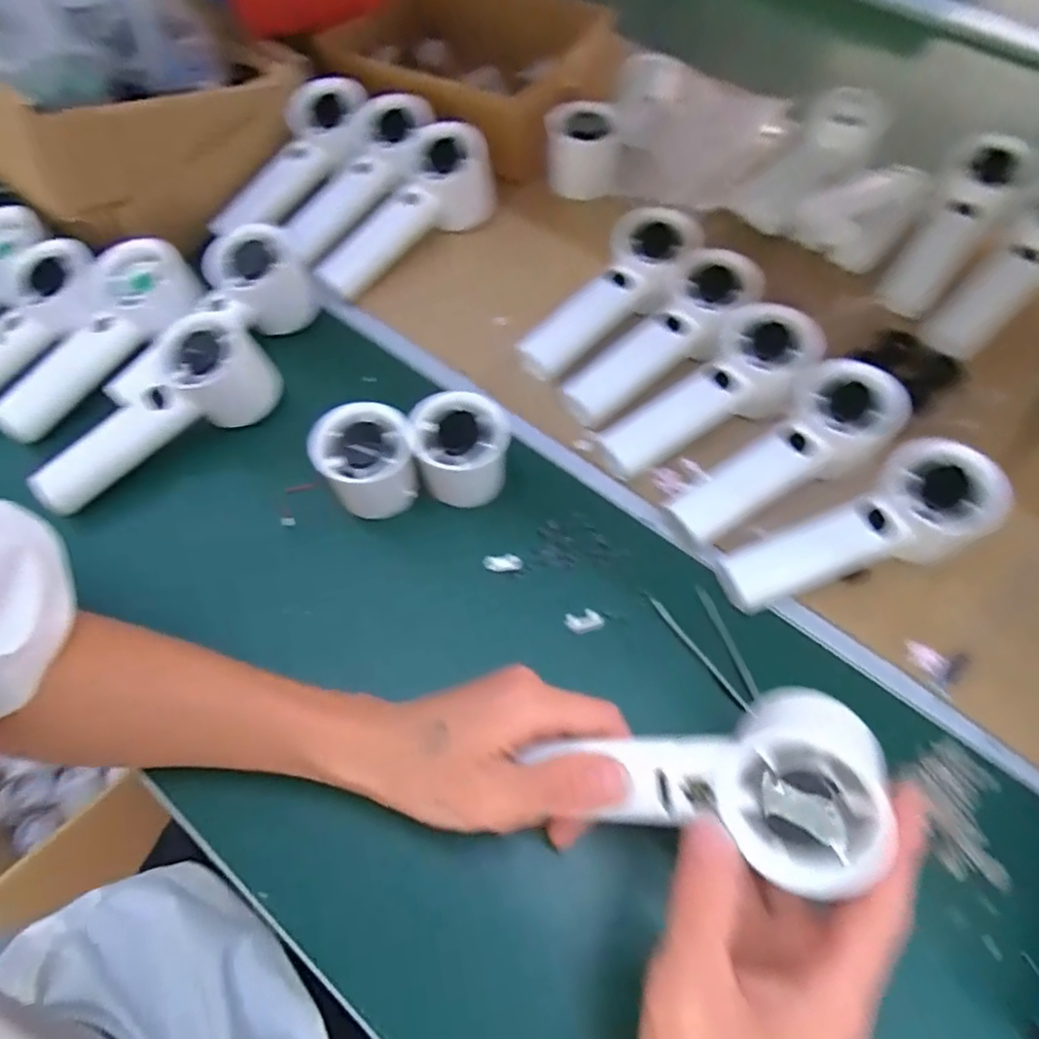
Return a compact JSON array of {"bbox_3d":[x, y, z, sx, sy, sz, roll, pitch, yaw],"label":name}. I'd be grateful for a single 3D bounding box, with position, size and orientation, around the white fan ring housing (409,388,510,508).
[{"bbox_3d":[-0.036,-0.045,0.420,0.057,0.049,0.054,-6,62,-4],"label":"white fan ring housing"}]

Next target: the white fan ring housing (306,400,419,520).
[{"bbox_3d":[-0.096,-0.037,0.416,0.059,0.049,0.052,-13,62,-8],"label":"white fan ring housing"}]

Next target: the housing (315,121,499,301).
[{"bbox_3d":[-0.090,-0.233,0.520,0.157,0.060,0.053,-41,68,0],"label":"housing"}]

